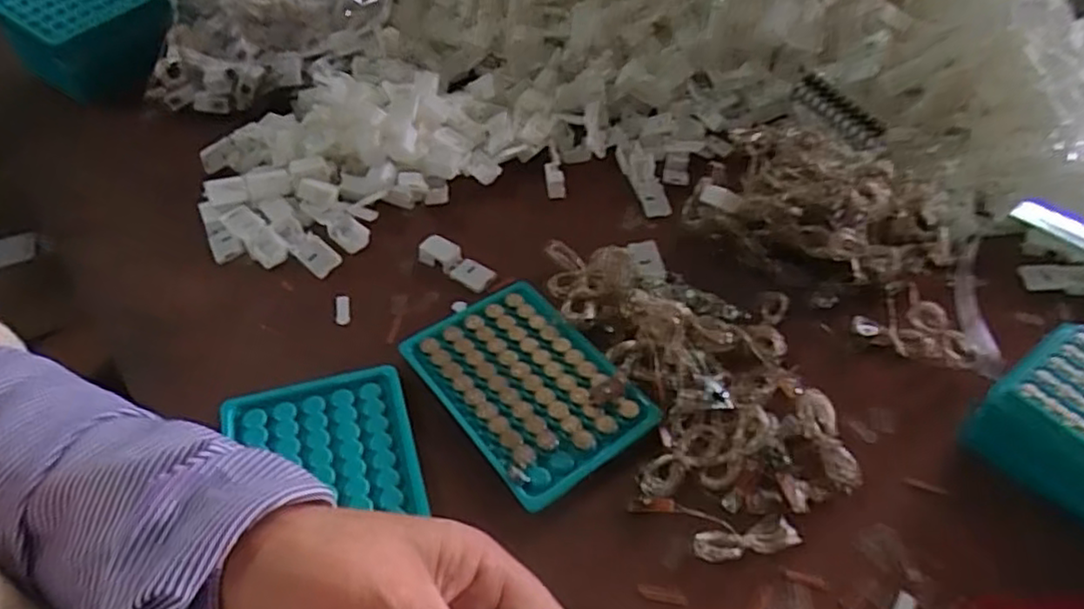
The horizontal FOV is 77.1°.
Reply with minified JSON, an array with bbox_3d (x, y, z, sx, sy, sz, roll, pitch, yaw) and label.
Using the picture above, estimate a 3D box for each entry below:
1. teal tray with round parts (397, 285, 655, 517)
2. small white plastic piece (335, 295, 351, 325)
[{"bbox_3d":[-0.011,0.043,0.395,0.092,0.010,0.135,-30,55,-25],"label":"teal tray with round parts"},{"bbox_3d":[-0.128,0.003,0.438,0.009,0.004,0.021,-7,48,-8],"label":"small white plastic piece"}]

